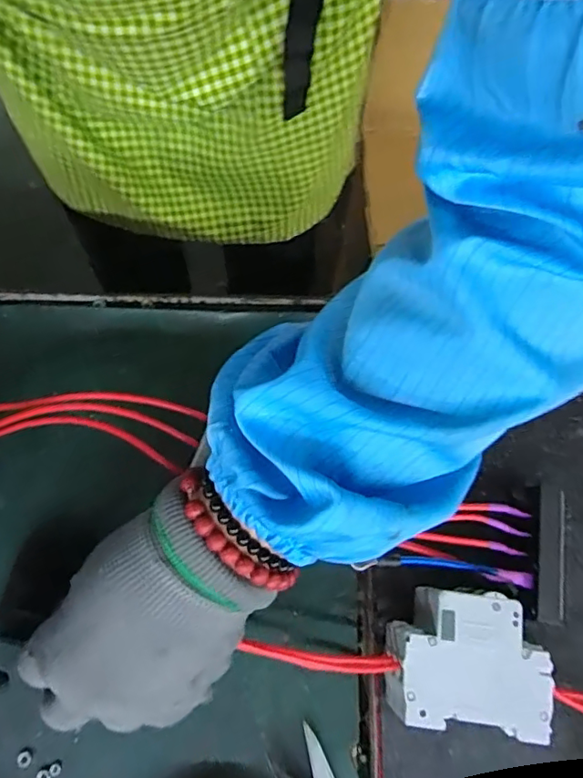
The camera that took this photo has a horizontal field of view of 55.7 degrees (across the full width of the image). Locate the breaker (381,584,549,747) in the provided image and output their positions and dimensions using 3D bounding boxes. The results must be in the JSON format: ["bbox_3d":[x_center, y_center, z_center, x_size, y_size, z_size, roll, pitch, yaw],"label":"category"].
[{"bbox_3d":[0.093,0.148,0.307,0.082,0.051,0.069,6,71,1],"label":"breaker"}]

